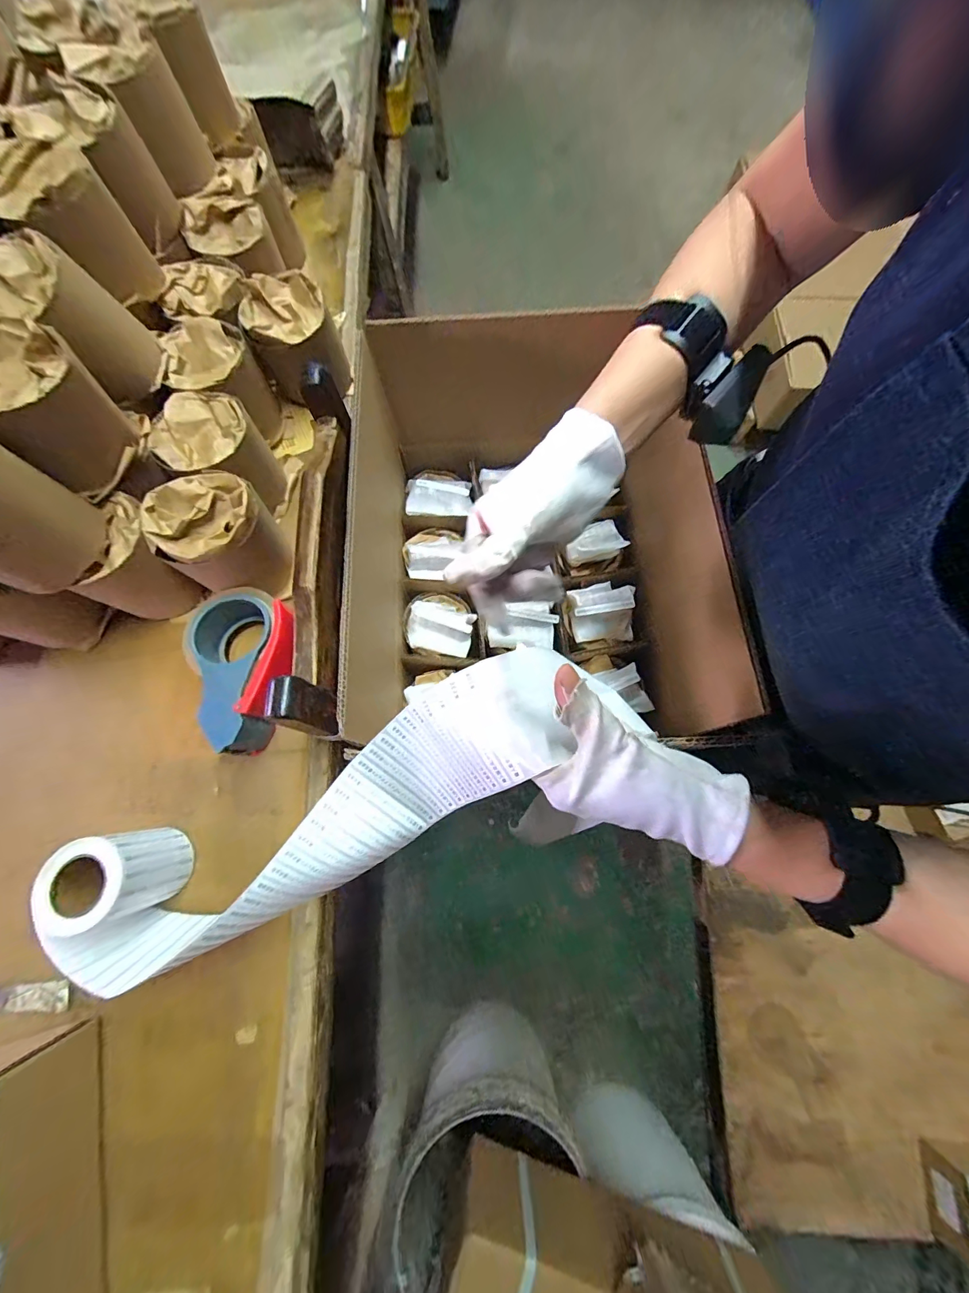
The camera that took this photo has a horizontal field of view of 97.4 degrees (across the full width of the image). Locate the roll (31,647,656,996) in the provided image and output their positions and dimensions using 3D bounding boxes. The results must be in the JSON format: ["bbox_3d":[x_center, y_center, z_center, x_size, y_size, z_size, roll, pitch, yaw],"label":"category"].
[{"bbox_3d":[-0.125,0.124,0.320,0.426,0.088,0.105,-28,75,9],"label":"roll"}]

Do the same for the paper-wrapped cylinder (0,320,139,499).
[{"bbox_3d":[-0.383,-0.210,0.378,0.095,0.099,0.095,-44,79,-11],"label":"paper-wrapped cylinder"}]

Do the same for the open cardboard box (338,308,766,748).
[{"bbox_3d":[0.036,-0.127,0.519,0.384,0.252,0.428,-7,74,-2],"label":"open cardboard box"}]

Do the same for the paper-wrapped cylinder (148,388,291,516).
[{"bbox_3d":[-0.294,-0.207,0.479,0.092,0.107,0.093,0,74,0],"label":"paper-wrapped cylinder"}]

